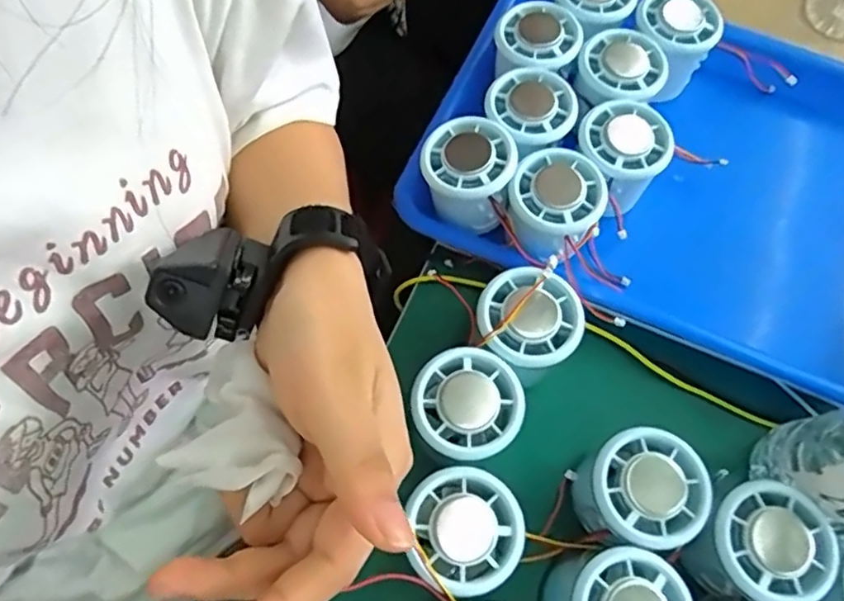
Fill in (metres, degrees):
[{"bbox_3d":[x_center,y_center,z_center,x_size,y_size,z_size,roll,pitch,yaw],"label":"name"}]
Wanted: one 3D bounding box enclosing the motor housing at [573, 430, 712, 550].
[{"bbox_3d":[0.112,0.102,0.342,0.058,0.060,0.053,1,68,-3],"label":"motor housing"}]

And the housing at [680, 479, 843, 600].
[{"bbox_3d":[0.168,0.123,0.325,0.056,0.052,0.054,1,68,-3],"label":"housing"}]

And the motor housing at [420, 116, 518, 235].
[{"bbox_3d":[0.028,-0.079,0.402,0.054,0.044,0.053,1,68,-3],"label":"motor housing"}]

